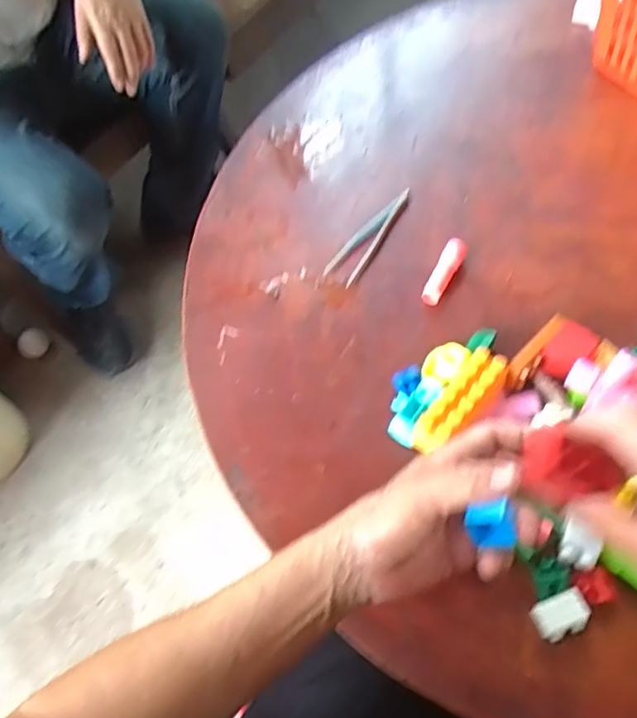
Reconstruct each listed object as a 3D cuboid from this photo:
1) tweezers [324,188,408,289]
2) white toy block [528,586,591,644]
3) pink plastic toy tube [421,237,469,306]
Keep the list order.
[{"bbox_3d":[0.047,-0.120,0.558,0.029,0.012,0.114,27,70,22],"label":"tweezers"},{"bbox_3d":[0.158,0.166,0.379,0.033,0.013,0.024,-25,61,-3],"label":"white toy block"},{"bbox_3d":[0.113,-0.079,0.526,0.019,0.017,0.068,27,82,14],"label":"pink plastic toy tube"}]

